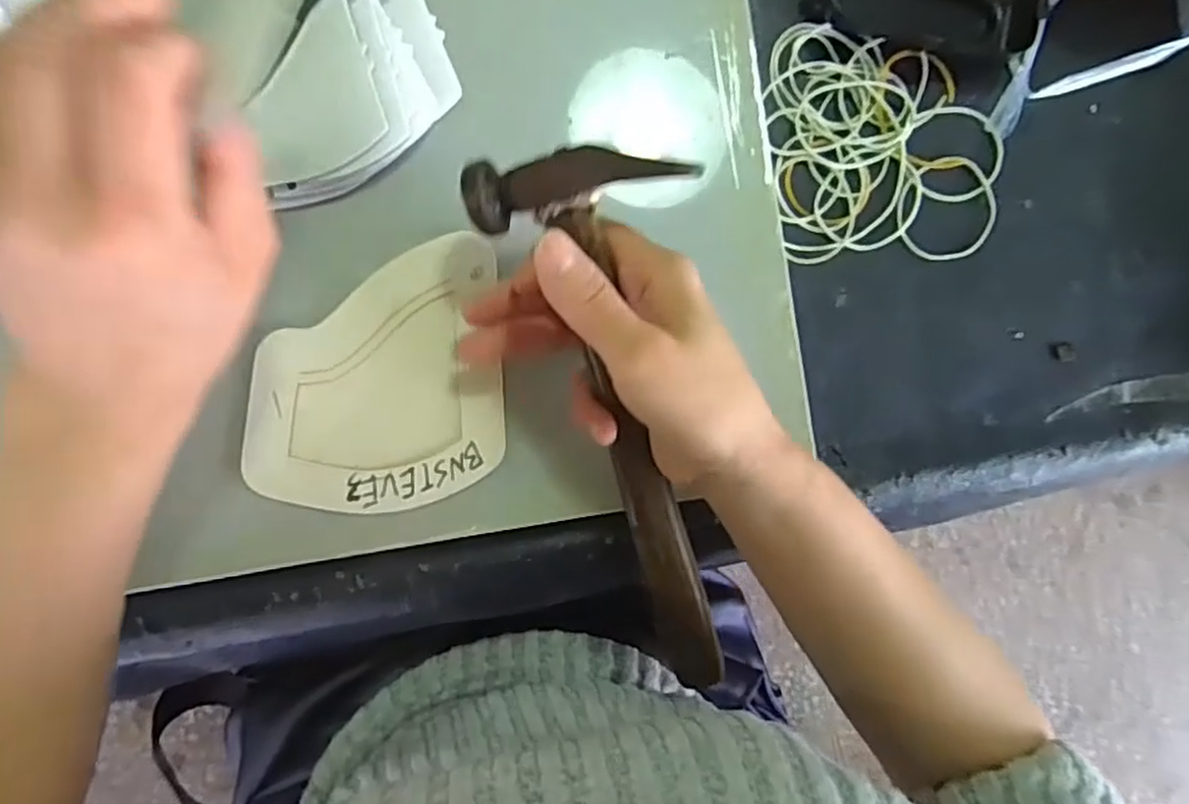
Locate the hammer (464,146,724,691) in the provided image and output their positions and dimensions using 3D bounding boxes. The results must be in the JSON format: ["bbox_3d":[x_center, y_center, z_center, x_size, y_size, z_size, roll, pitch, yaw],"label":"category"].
[{"bbox_3d":[0.022,0.015,0.299,0.078,0.021,0.241,-19,105,-6],"label":"hammer"}]

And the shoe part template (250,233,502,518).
[{"bbox_3d":[-0.099,-0.011,0.325,0.111,0.004,0.119,-3,89,-6],"label":"shoe part template"}]

